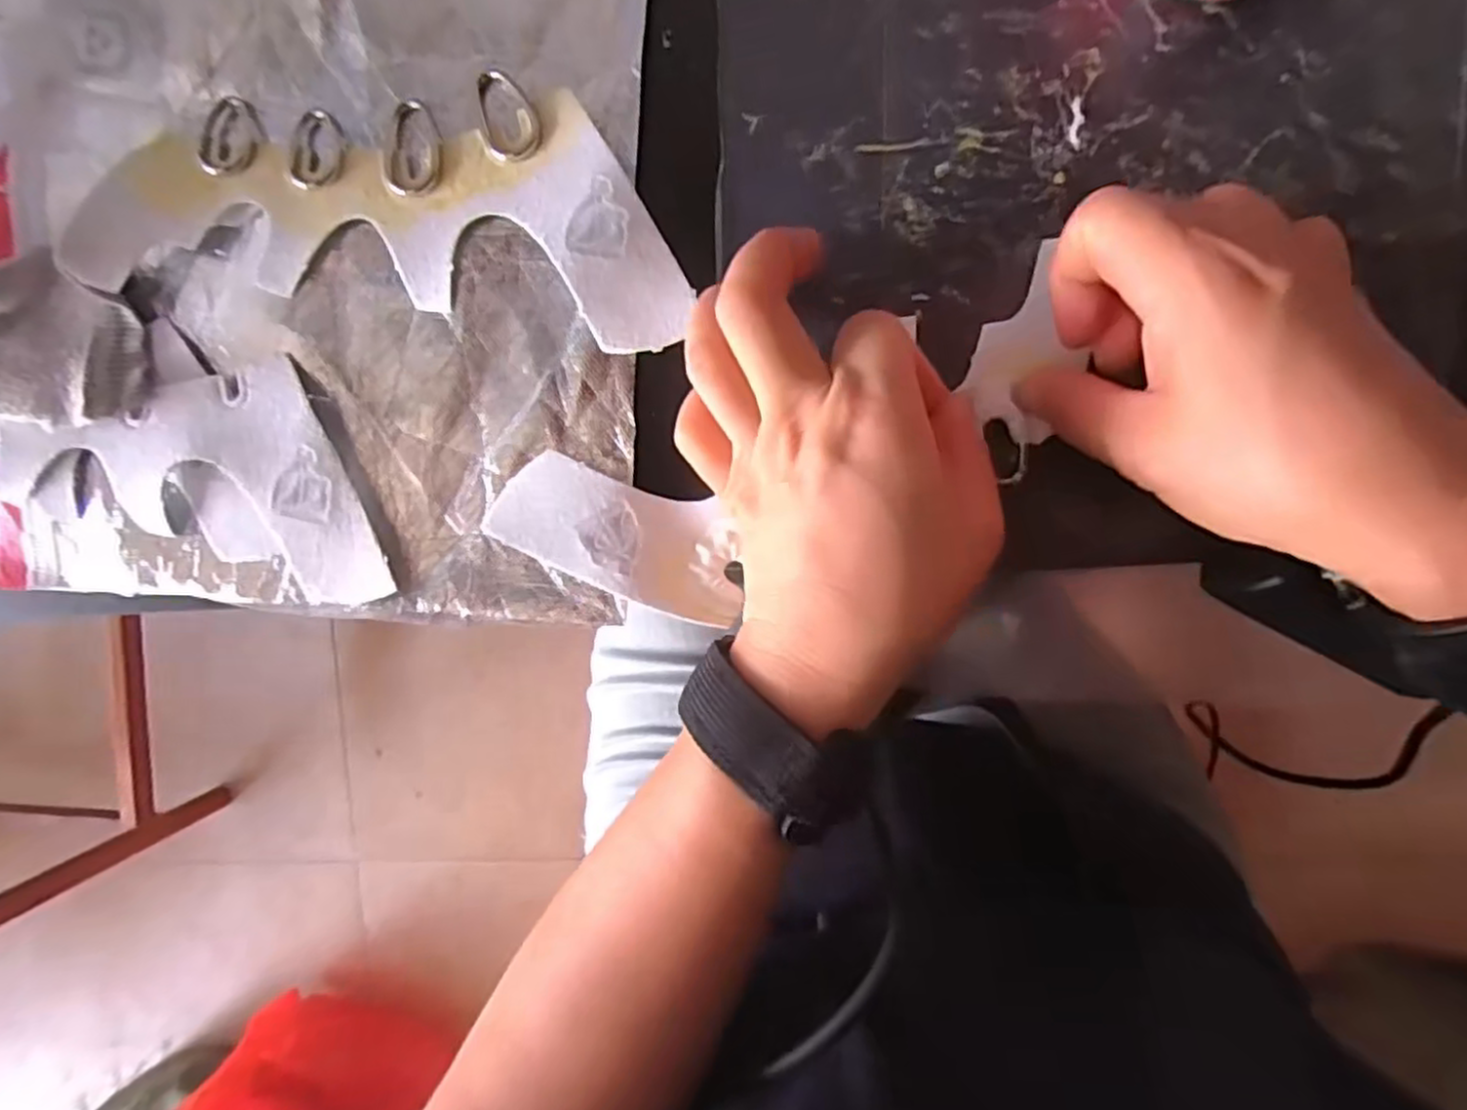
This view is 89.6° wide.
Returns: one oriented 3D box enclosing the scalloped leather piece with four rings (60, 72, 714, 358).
[{"bbox_3d":[-0.120,-0.123,0.257,0.213,0.012,0.079,8,95,5],"label":"scalloped leather piece with four rings"}]

